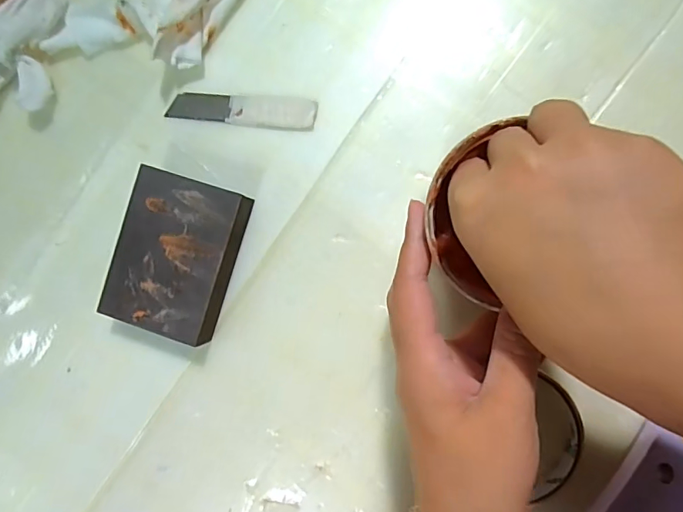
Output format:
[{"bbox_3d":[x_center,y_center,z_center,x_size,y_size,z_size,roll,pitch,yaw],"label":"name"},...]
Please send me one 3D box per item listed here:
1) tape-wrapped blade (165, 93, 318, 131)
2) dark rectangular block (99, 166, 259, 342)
[{"bbox_3d":[-0.066,-0.095,0.306,0.099,0.004,0.020,7,90,7],"label":"tape-wrapped blade"},{"bbox_3d":[-0.104,0.000,0.300,0.068,0.029,0.095,18,92,7],"label":"dark rectangular block"}]

